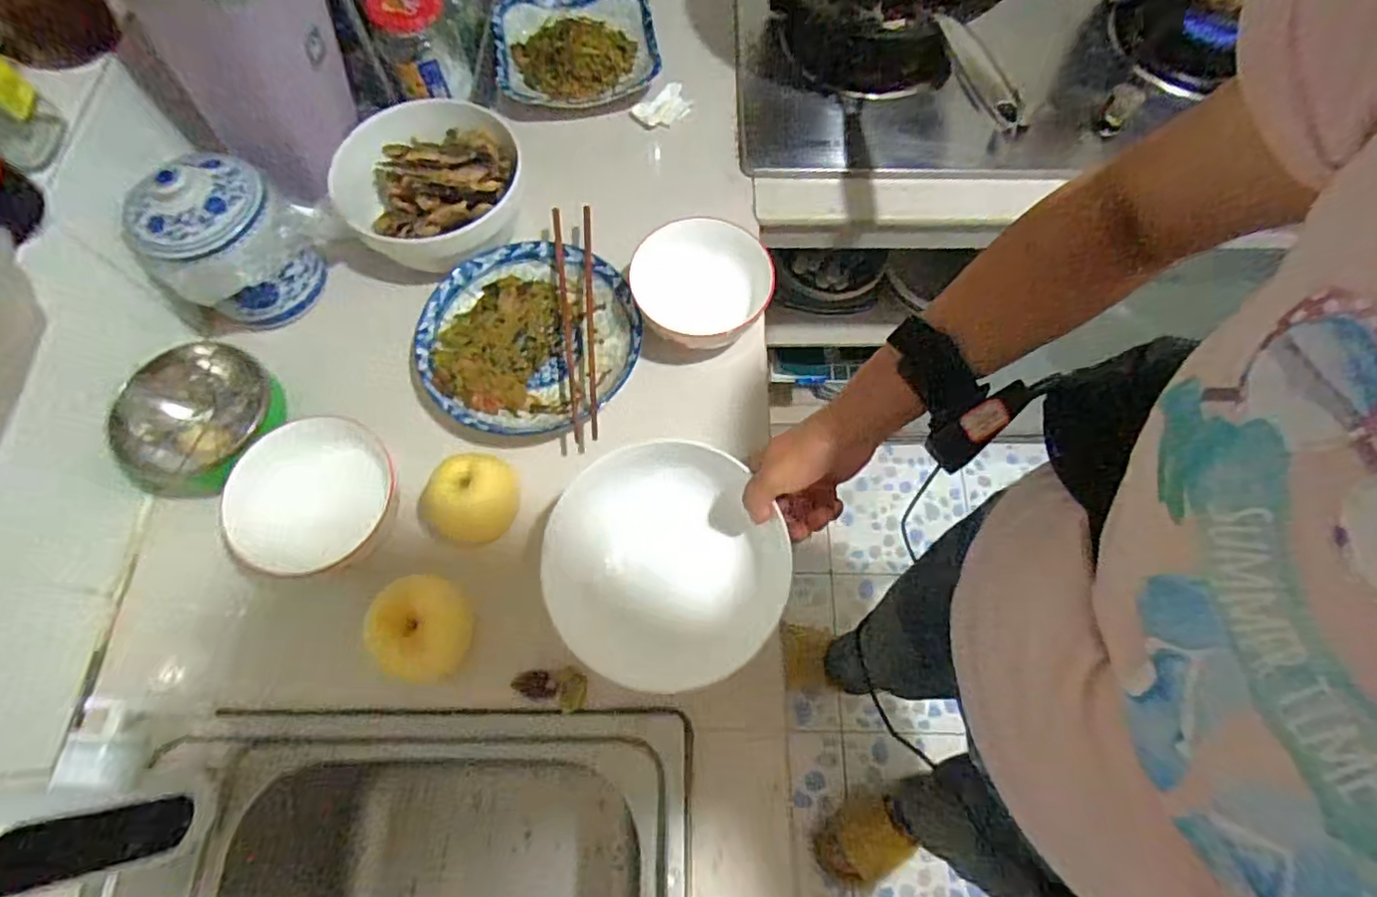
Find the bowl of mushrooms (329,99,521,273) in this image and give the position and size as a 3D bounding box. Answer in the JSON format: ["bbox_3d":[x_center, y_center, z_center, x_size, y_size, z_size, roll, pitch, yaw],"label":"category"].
[{"bbox_3d":[-0.246,-0.255,0.605,0.168,0.069,0.173,-22,70,-9],"label":"bowl of mushrooms"}]

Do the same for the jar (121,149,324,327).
[{"bbox_3d":[-0.398,-0.175,0.557,0.097,0.126,0.115,26,70,9],"label":"jar"}]

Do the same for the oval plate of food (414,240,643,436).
[{"bbox_3d":[-0.145,-0.102,0.586,0.194,0.033,0.192,3,68,1],"label":"oval plate of food"}]

